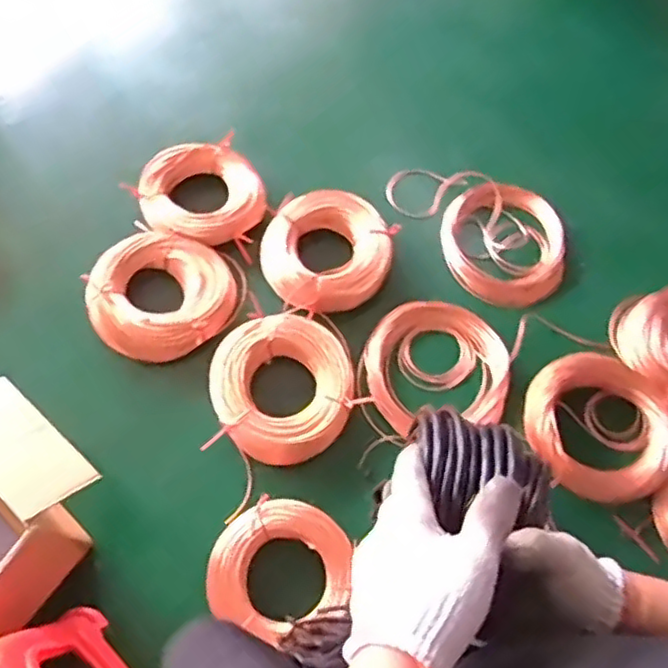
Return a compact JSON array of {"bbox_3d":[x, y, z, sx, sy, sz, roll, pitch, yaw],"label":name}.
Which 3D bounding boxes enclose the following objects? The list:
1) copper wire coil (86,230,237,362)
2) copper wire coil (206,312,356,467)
[{"bbox_3d":[-0.460,-0.108,1.754,0.372,0.101,0.347,0,65,-1],"label":"copper wire coil"},{"bbox_3d":[-0.132,0.128,1.680,0.355,0.095,0.383,0,65,-1],"label":"copper wire coil"}]

